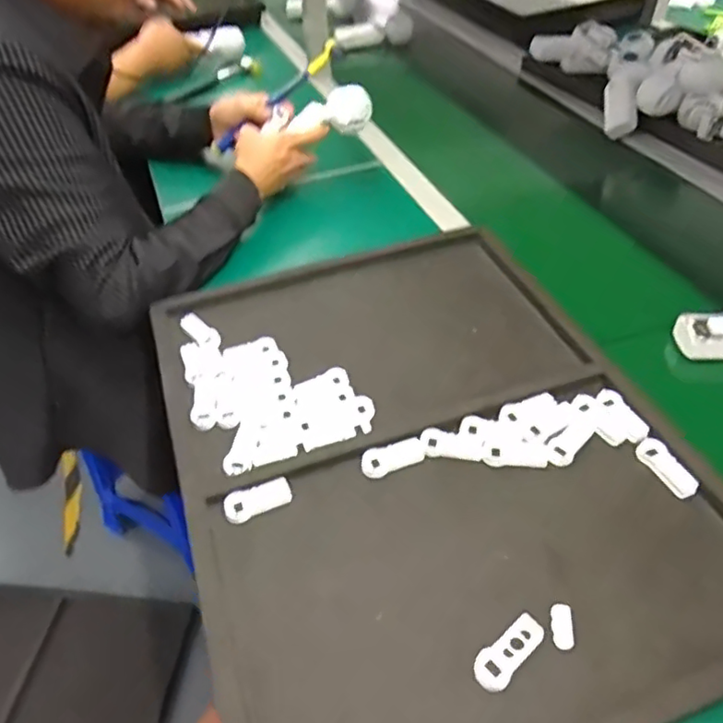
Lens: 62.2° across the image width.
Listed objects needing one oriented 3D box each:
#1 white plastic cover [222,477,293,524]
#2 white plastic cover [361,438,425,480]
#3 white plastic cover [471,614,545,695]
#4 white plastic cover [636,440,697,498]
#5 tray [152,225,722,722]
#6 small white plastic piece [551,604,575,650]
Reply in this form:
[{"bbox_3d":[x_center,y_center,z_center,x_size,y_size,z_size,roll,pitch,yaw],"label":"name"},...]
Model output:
[{"bbox_3d":[-0.089,0.119,0.515,0.058,0.009,0.024,-17,49,-13],"label":"white plastic cover"},{"bbox_3d":[0.028,0.087,0.542,0.057,0.008,0.024,-20,50,-16],"label":"white plastic cover"},{"bbox_3d":[0.103,0.202,0.420,0.025,0.004,0.061,35,57,29],"label":"white plastic cover"},{"bbox_3d":[0.263,0.091,0.518,0.024,0.004,0.059,-17,49,-14],"label":"white plastic cover"},{"bbox_3d":[0.054,0.074,0.546,0.420,0.024,0.539,-15,48,-12],"label":"tray"},{"bbox_3d":[0.144,0.189,0.430,0.015,0.004,0.033,5,47,7],"label":"small white plastic piece"}]

